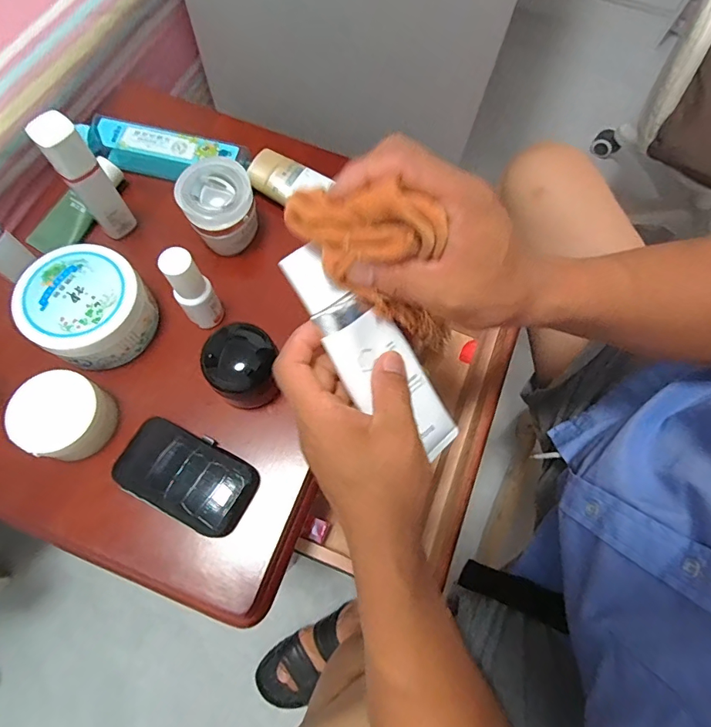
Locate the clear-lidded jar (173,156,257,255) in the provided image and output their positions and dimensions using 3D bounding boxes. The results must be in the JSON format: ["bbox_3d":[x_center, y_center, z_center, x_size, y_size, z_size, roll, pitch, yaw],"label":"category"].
[{"bbox_3d":[-0.127,-0.144,0.423,0.063,0.065,0.061,1,70,-2],"label":"clear-lidded jar"}]

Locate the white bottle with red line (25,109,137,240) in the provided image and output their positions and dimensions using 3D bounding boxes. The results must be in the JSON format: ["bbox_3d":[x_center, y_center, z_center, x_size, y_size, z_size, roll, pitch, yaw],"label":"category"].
[{"bbox_3d":[-0.230,-0.156,0.390,0.031,0.120,0.026,-37,76,-14],"label":"white bottle with red line"}]

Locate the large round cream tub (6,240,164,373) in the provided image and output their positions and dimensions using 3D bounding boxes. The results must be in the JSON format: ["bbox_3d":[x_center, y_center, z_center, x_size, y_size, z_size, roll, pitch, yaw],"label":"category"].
[{"bbox_3d":[-0.227,-0.046,0.386,0.091,0.055,0.092,1,70,-2],"label":"large round cream tub"}]

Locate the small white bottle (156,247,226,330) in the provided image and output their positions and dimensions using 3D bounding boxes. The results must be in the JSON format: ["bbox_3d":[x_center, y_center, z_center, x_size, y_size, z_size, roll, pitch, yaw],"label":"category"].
[{"bbox_3d":[-0.137,-0.061,0.378,0.031,0.087,0.027,-29,74,-12],"label":"small white bottle"}]

